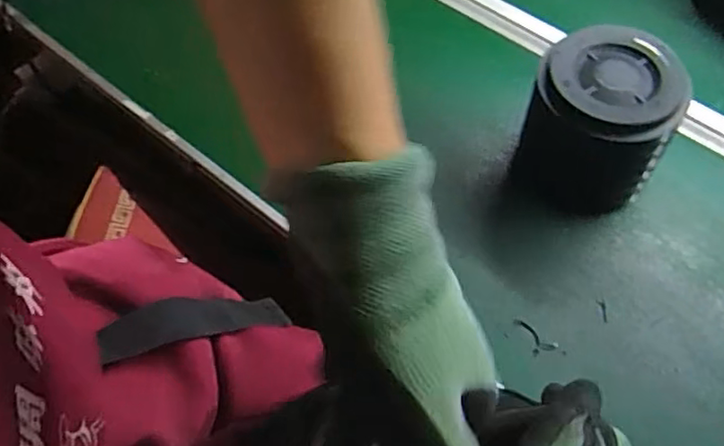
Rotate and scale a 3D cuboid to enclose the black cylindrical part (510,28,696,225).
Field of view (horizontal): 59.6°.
[{"bbox_3d":[0.211,-0.088,0.569,0.115,0.127,0.111,17,63,11],"label":"black cylindrical part"}]

